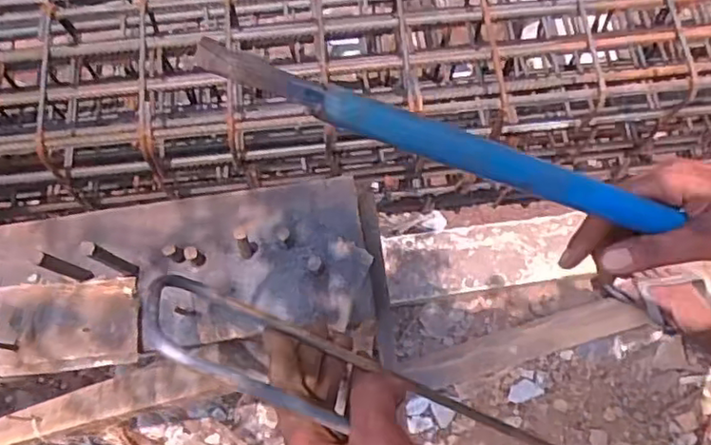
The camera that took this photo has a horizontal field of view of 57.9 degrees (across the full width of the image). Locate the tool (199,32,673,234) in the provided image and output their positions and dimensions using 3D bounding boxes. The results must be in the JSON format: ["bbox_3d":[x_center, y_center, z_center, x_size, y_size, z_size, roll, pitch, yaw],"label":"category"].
[{"bbox_3d":[0.062,-0.043,0.367,0.304,0.022,0.018,16,72,-21],"label":"tool"}]

